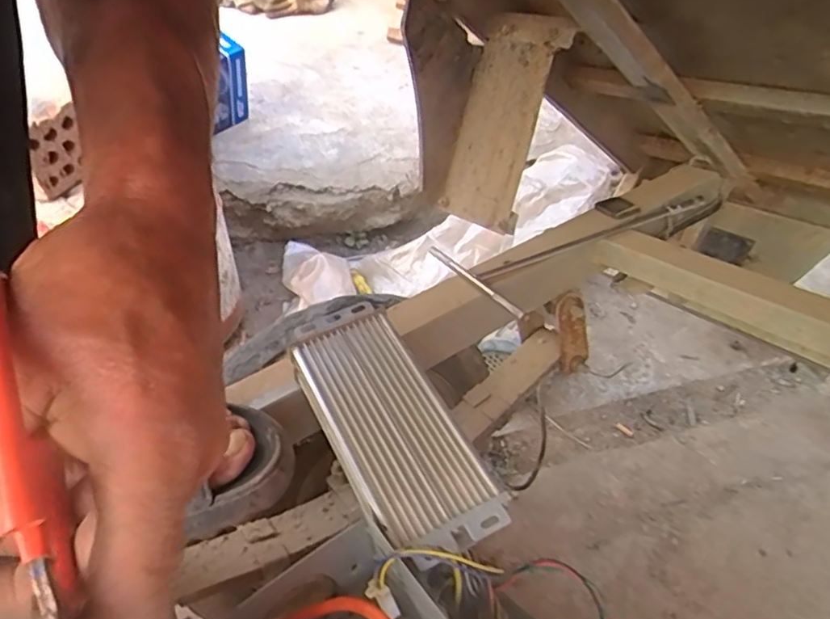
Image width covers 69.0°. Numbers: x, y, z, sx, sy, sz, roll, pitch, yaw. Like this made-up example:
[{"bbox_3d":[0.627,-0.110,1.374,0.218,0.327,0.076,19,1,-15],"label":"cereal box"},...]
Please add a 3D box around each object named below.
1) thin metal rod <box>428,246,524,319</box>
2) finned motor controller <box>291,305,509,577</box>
[{"bbox_3d":[0.055,-0.028,0.576,0.009,0.012,0.173,-13,28,-20],"label":"thin metal rod"},{"bbox_3d":[-0.020,0.080,0.428,0.080,0.033,0.200,-19,49,-24],"label":"finned motor controller"}]

